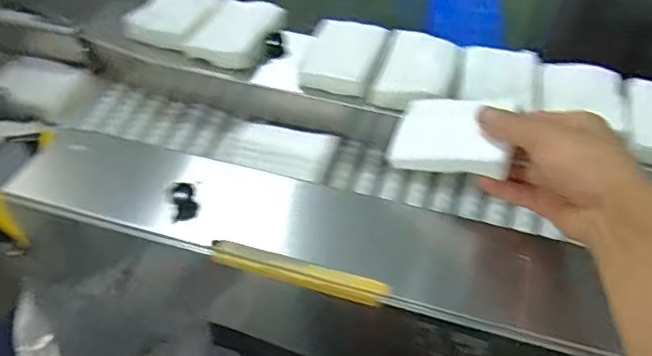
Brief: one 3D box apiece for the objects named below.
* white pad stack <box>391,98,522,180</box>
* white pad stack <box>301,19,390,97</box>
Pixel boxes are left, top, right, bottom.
[{"bbox_3d":[0.103,-0.035,0.483,0.099,0.013,0.063,9,78,35],"label":"white pad stack"},{"bbox_3d":[0.019,-0.130,0.619,0.076,0.017,0.103,14,52,12],"label":"white pad stack"}]

